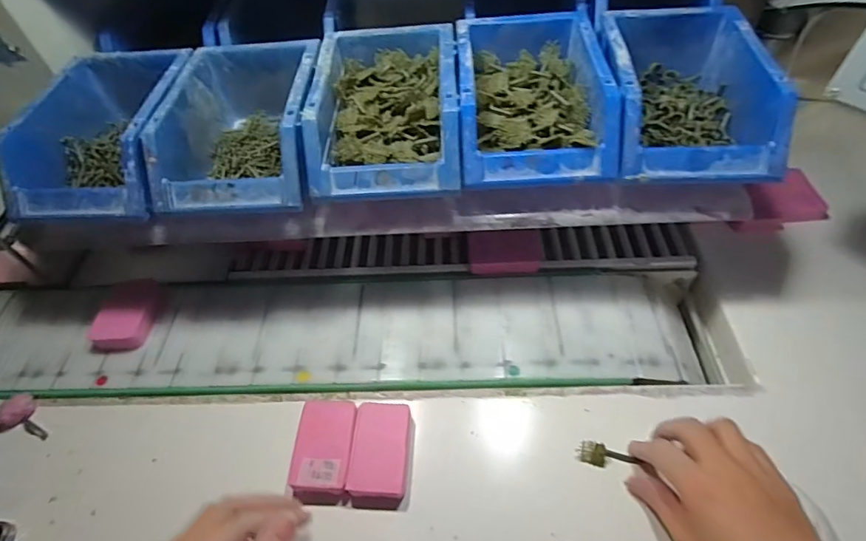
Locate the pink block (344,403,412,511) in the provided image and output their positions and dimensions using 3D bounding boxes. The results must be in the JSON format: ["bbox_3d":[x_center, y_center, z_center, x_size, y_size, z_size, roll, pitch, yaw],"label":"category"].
[{"bbox_3d":[-0.042,0.147,0.380,0.045,0.017,0.077,0,54,5],"label":"pink block"}]

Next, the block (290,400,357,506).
[{"bbox_3d":[-0.087,0.145,0.385,0.045,0.017,0.078,-1,54,4],"label":"block"}]

